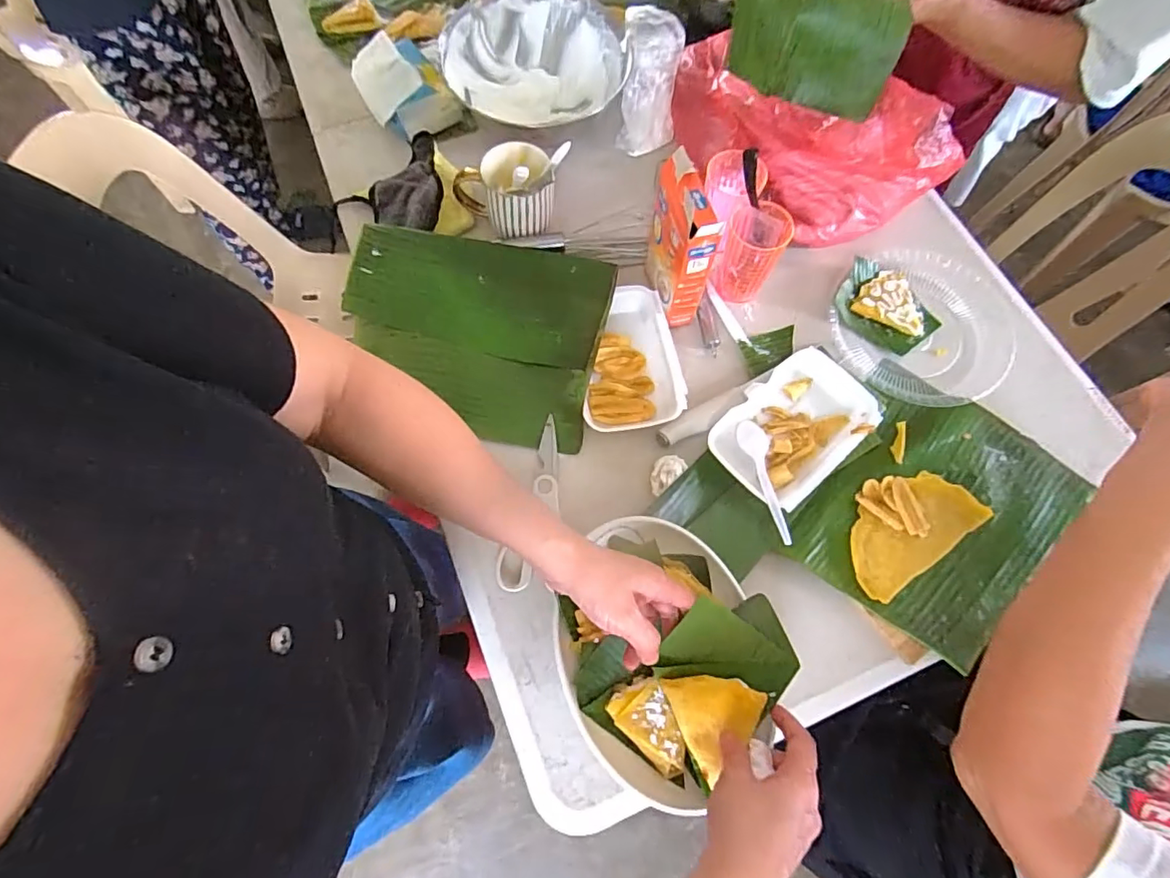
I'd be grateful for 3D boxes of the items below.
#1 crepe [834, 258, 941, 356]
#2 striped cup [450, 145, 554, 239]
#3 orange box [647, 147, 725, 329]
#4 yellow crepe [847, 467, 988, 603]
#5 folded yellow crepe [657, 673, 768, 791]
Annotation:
[{"bbox_3d":[0.366,-0.162,0.661,0.087,0.025,0.117,-41,75,-15],"label":"crepe"},{"bbox_3d":[-0.098,-0.298,0.653,0.116,0.081,0.077,-8,69,-4],"label":"striped cup"},{"bbox_3d":[0.100,-0.212,0.597,0.044,0.163,0.095,-14,70,-6],"label":"orange box"},{"bbox_3d":[0.331,0.092,0.556,0.152,0.014,0.074,-32,73,-12],"label":"yellow crepe"},{"bbox_3d":[0.112,0.228,0.452,0.071,0.017,0.081,-22,71,-9],"label":"folded yellow crepe"}]

